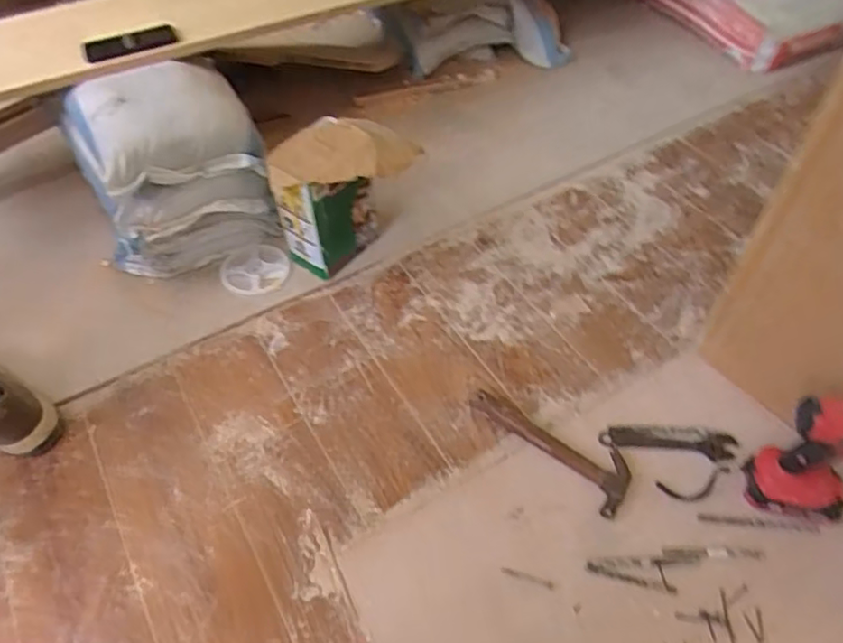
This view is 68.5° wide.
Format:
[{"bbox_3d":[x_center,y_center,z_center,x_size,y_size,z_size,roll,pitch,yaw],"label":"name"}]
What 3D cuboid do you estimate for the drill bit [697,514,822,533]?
[{"bbox_3d":[0.461,0.276,0.847,0.159,0.004,0.011,5,52,5],"label":"drill bit"}]

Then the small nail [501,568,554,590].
[{"bbox_3d":[0.138,0.334,0.805,0.068,0.004,0.010,14,53,12],"label":"small nail"}]

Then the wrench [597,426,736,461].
[{"bbox_3d":[0.368,0.179,0.930,0.191,0.012,0.047,6,52,5],"label":"wrench"}]

